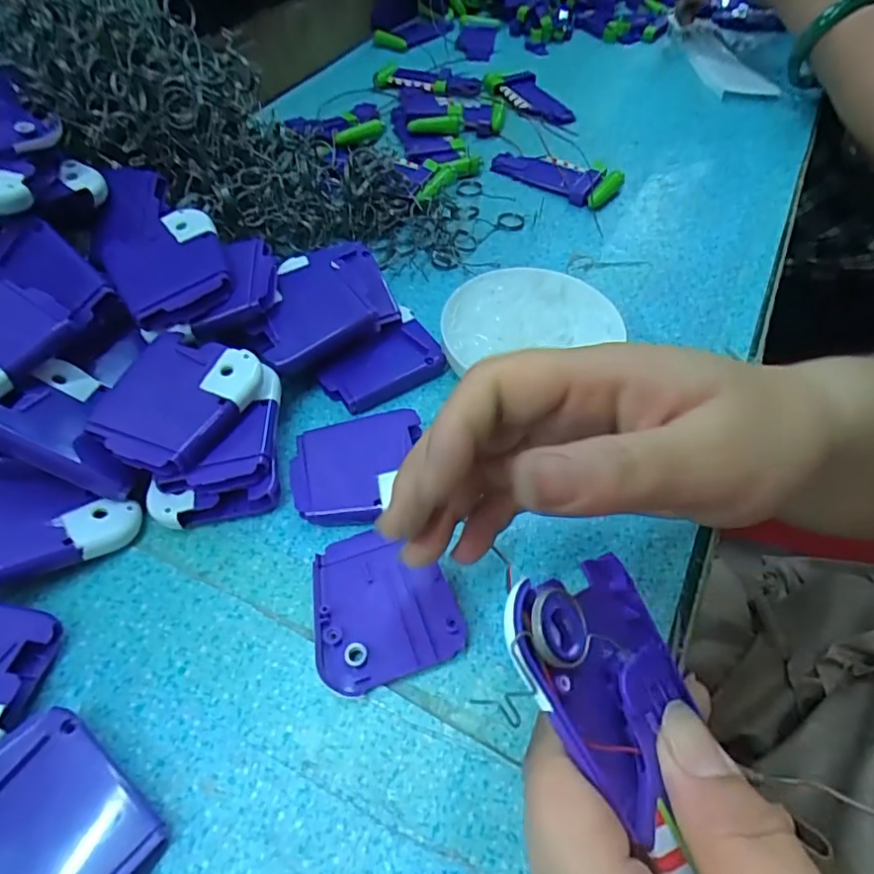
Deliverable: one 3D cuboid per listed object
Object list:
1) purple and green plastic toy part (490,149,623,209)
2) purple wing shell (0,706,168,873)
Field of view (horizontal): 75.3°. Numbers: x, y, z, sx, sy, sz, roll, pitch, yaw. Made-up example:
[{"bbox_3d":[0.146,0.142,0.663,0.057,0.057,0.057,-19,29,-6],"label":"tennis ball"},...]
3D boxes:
[{"bbox_3d":[0.084,-0.191,0.405,0.092,0.011,0.043,29,57,20],"label":"purple and green plastic toy part"},{"bbox_3d":[-0.114,0.117,0.166,0.059,0.019,0.044,32,58,22],"label":"purple wing shell"}]

